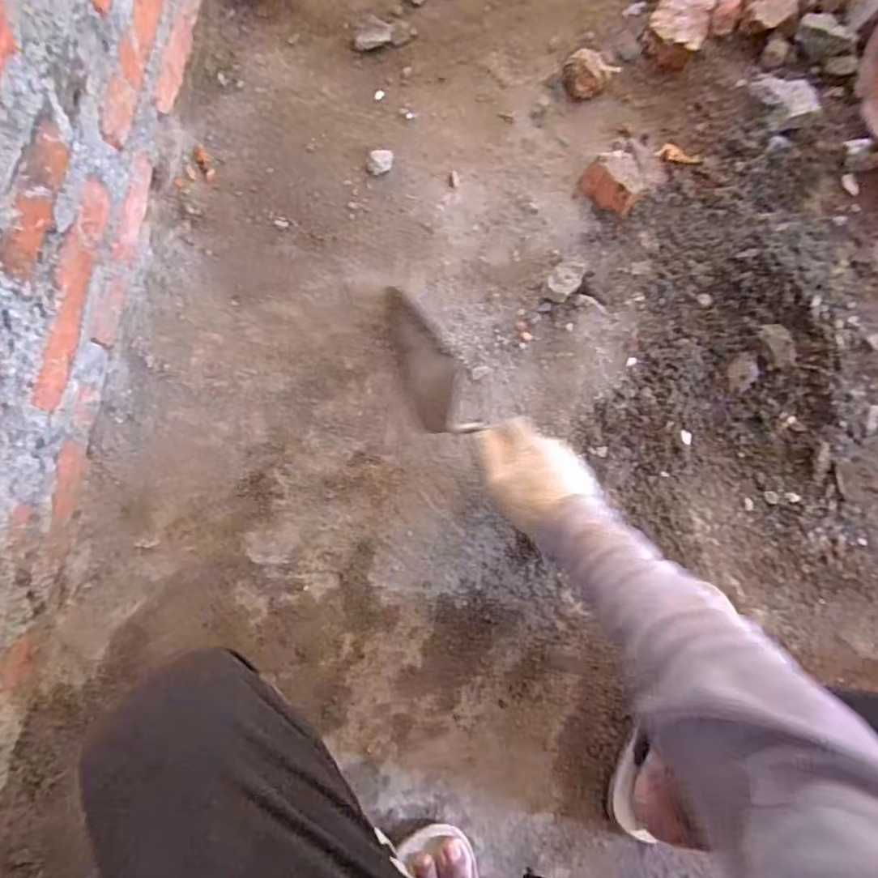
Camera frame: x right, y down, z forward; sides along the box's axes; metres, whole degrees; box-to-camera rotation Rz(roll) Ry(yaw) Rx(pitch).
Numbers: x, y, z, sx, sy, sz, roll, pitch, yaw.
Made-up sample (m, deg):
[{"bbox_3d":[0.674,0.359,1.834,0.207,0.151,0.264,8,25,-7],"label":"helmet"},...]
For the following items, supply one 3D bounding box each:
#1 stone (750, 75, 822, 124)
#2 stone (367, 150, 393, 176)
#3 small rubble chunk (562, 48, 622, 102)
[{"bbox_3d":[0.412,-0.407,0.705,0.057,0.030,0.067,-20,85,-8],"label":"stone"},{"bbox_3d":[-0.064,-0.303,0.650,0.025,0.007,0.029,13,82,-4],"label":"stone"},{"bbox_3d":[0.170,-0.422,0.686,0.051,0.026,0.049,1,83,-6],"label":"small rubble chunk"}]

